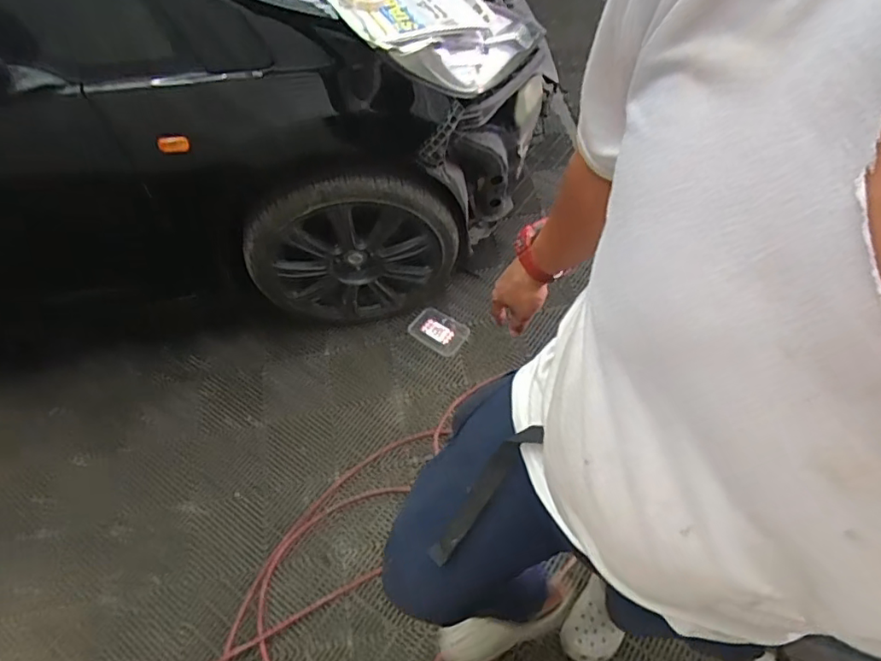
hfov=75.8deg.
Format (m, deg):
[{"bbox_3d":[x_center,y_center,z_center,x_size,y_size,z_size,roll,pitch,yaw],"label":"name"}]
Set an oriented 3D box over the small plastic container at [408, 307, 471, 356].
[{"bbox_3d":[-0.006,-0.002,1.771,0.171,0.028,0.107,28,64,20],"label":"small plastic container"}]

